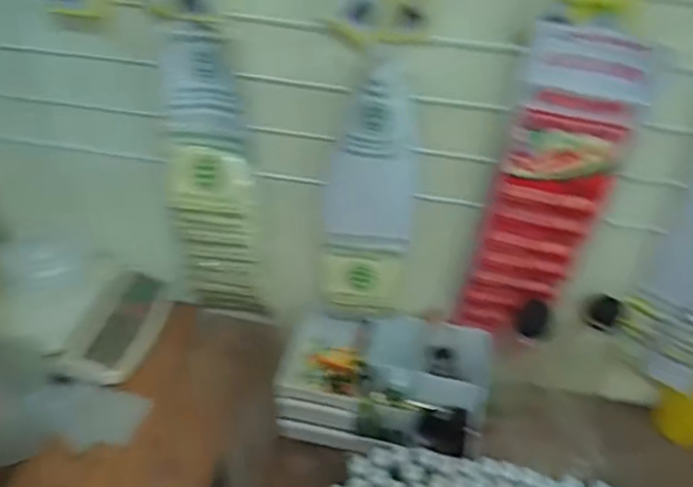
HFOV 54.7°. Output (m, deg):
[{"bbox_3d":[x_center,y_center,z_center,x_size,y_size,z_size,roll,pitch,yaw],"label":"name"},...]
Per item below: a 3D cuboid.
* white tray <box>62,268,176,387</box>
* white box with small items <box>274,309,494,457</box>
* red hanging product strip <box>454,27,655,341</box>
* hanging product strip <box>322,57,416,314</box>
[{"bbox_3d":[-0.259,0.092,0.780,0.076,0.034,0.155,12,42,9],"label":"white tray"},{"bbox_3d":[0.047,0.171,0.807,0.245,0.104,0.136,6,41,2],"label":"white box with small items"},{"bbox_3d":[0.200,-0.038,0.672,0.110,0.366,0.020,12,42,9],"label":"red hanging product strip"},{"bbox_3d":[0.025,-0.040,0.712,0.096,0.311,0.035,5,41,1],"label":"hanging product strip"}]

